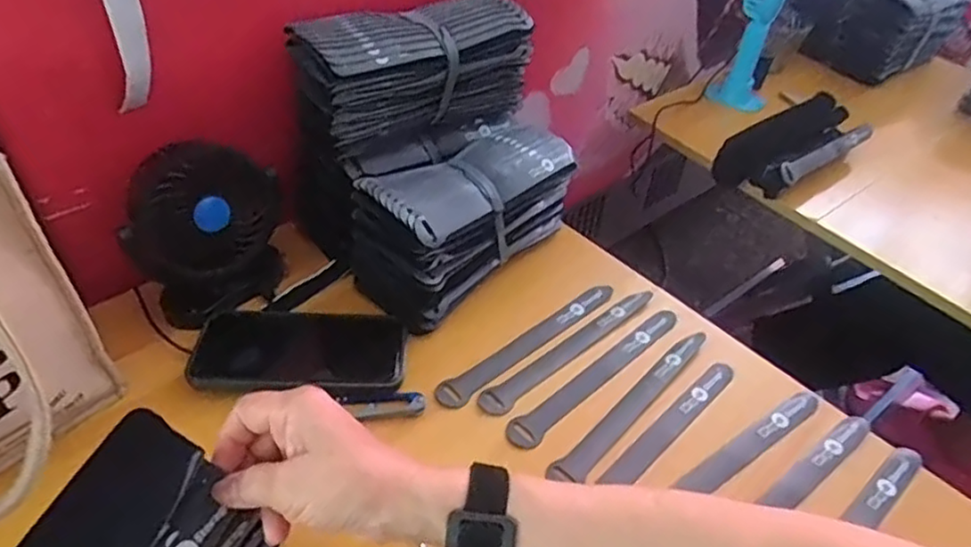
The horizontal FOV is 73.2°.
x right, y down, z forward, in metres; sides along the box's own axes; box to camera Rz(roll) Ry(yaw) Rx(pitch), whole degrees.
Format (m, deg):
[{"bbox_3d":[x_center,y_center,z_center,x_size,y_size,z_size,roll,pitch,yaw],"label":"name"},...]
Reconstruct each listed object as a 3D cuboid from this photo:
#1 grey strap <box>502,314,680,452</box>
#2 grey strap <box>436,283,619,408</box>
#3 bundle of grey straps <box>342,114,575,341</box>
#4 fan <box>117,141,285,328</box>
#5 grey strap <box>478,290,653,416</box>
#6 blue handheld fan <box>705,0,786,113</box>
[{"bbox_3d":[0.093,0.081,0.538,0.196,0.010,0.026,-31,55,-32],"label":"grey strap"},{"bbox_3d":[0.039,0.053,0.557,0.198,0.008,0.025,-31,54,-32],"label":"grey strap"},{"bbox_3d":[-0.027,-0.065,0.601,0.126,0.088,0.217,33,50,26],"label":"bundle of grey straps"},{"bbox_3d":[-0.224,-0.034,0.530,0.113,0.135,0.077,-12,46,-18],"label":"fan"},{"bbox_3d":[0.072,0.061,0.554,0.195,0.010,0.022,-31,54,-32],"label":"grey strap"},{"bbox_3d":[0.372,-0.332,0.883,0.072,0.233,0.084,20,45,15],"label":"blue handheld fan"}]

